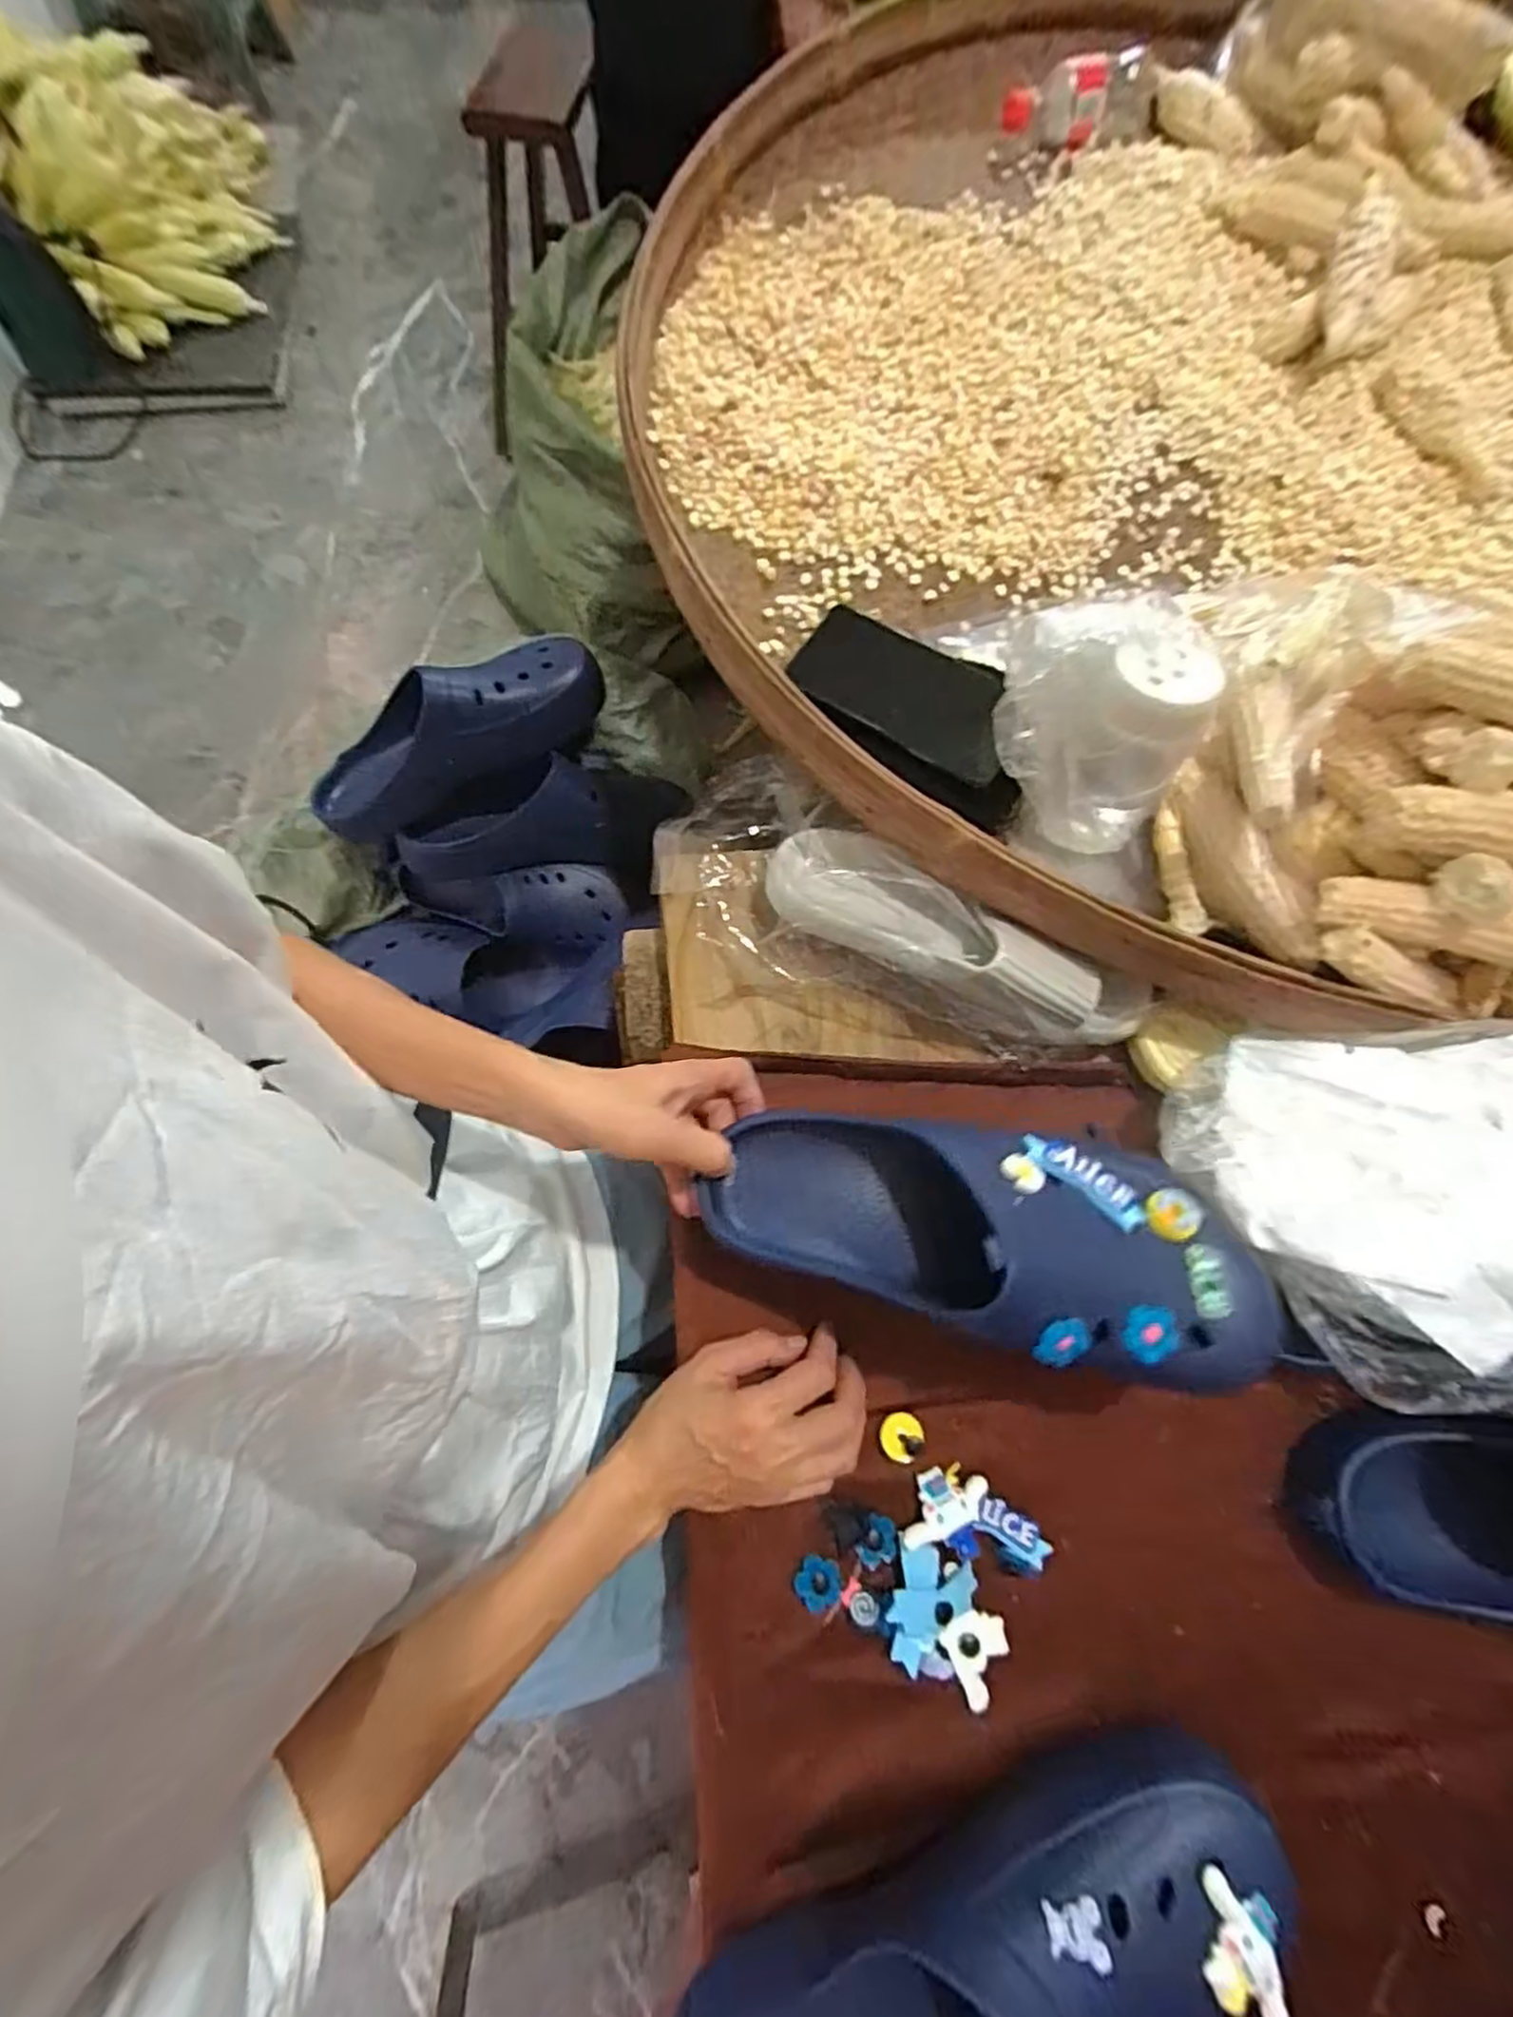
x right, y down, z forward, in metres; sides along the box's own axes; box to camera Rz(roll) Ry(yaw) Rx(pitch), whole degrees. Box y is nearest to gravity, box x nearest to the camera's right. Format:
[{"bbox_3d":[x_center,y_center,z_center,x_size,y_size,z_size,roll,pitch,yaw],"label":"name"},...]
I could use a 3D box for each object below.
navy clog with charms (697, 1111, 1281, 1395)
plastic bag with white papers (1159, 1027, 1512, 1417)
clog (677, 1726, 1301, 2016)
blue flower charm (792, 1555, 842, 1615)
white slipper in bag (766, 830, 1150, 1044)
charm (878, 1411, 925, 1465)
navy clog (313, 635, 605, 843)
[{"bbox_3d":[0.111,0.110,0.393,0.275,0.073,0.106,9,72,20],"label":"navy clog with charms"},{"bbox_3d":[0.401,0.093,0.434,0.239,0.063,0.220,-27,73,-11],"label":"plastic bag with white papers"},{"bbox_3d":[0.104,0.436,0.328,0.285,0.089,0.109,-21,76,-9],"label":"clog"},{"bbox_3d":[0.034,0.308,0.407,0.023,0.011,0.023,1,70,-2],"label":"blue flower charm"},{"bbox_3d":[0.125,-0.043,0.490,0.259,0.087,0.080,30,74,5],"label":"white slipper in bag"},{"bbox_3d":[0.084,0.247,0.436,0.025,0.009,0.025,1,70,-2],"label":"charm"},{"bbox_3d":[-0.298,-0.270,0.733,0.307,0.092,0.090,-28,76,3],"label":"navy clog"}]

